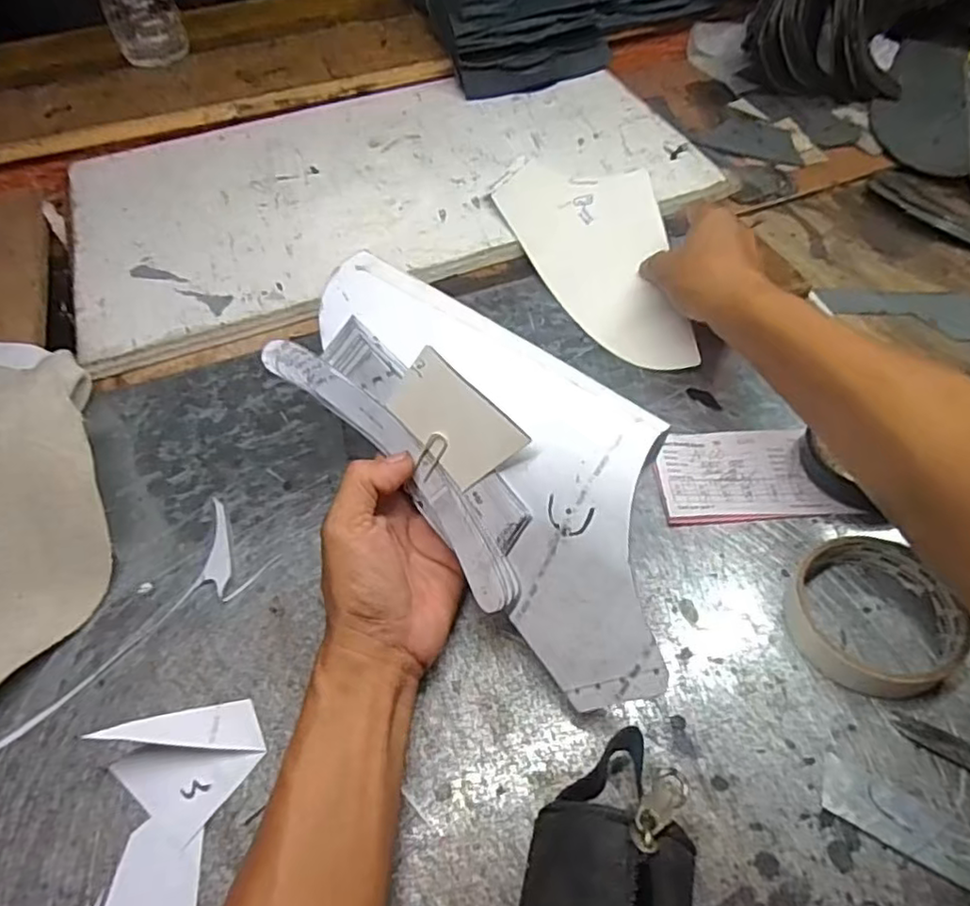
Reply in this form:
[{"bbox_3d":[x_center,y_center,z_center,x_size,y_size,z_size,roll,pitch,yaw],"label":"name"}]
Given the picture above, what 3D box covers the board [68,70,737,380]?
[{"bbox_3d":[-0.100,-0.276,0.643,0.592,0.021,0.313,-18,56,-12],"label":"board"}]

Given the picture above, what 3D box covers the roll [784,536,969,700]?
[{"bbox_3d":[0.212,0.082,0.344,0.091,0.032,0.081,-32,60,-20],"label":"roll"}]

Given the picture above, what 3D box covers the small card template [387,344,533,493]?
[{"bbox_3d":[-0.016,-0.016,0.323,0.070,0.048,0.004,49,37,12],"label":"small card template"}]

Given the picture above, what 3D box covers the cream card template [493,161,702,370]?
[{"bbox_3d":[0.105,-0.169,0.538,0.113,0.010,0.246,-30,64,7],"label":"cream card template"}]

